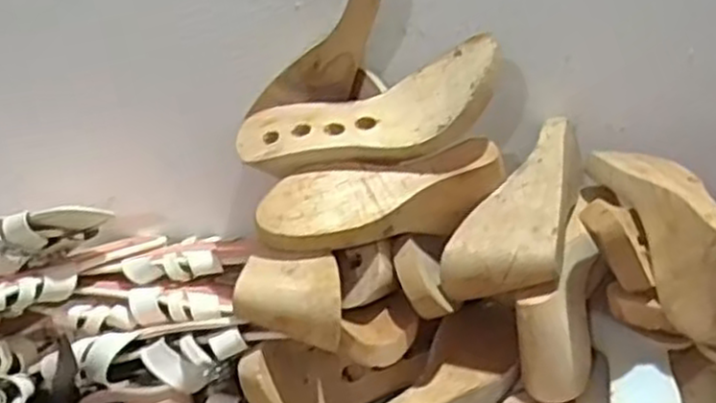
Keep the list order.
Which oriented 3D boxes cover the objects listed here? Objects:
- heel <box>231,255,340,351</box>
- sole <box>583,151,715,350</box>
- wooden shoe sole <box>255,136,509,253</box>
[{"bbox_3d":[-0.054,0.082,0.608,0.088,0.063,0.072,3,27,5],"label":"heel"},{"bbox_3d":[0.264,0.011,0.631,0.069,0.089,0.214,-4,44,-9],"label":"sole"},{"bbox_3d":[0.020,-0.007,0.651,0.215,0.050,0.094,-16,54,-9],"label":"wooden shoe sole"}]

